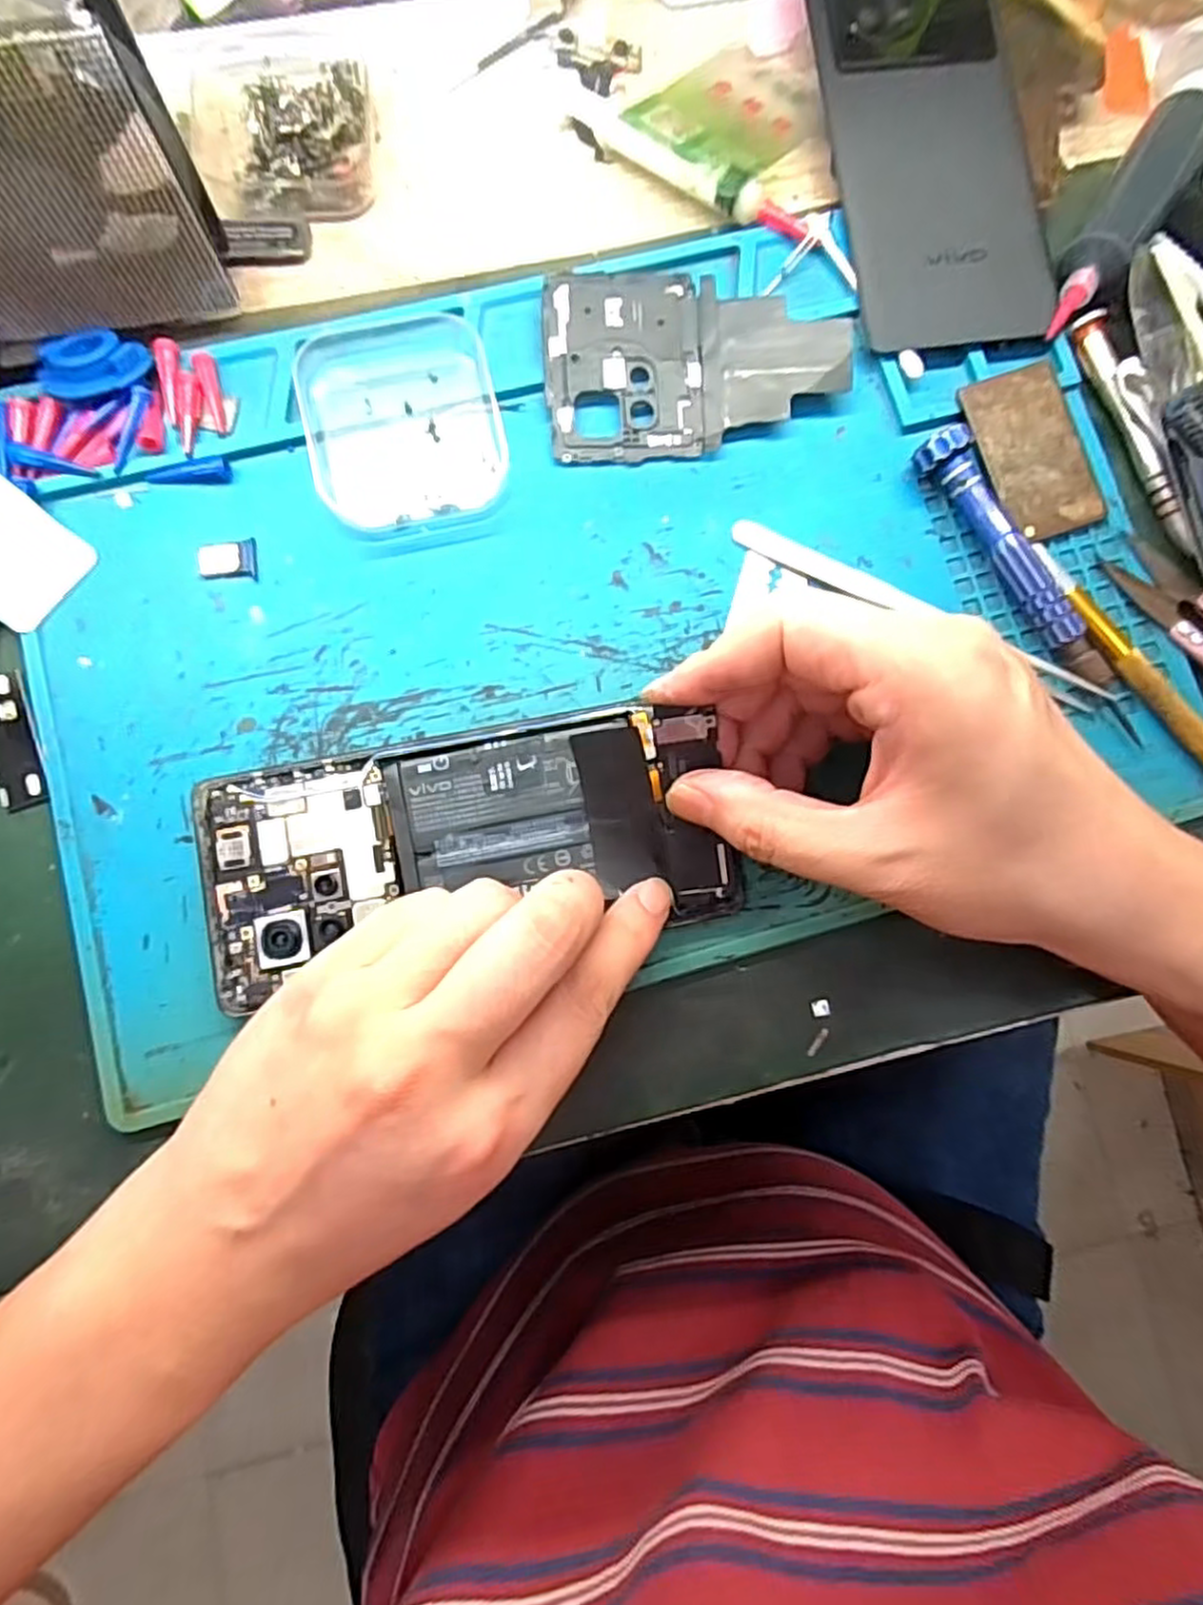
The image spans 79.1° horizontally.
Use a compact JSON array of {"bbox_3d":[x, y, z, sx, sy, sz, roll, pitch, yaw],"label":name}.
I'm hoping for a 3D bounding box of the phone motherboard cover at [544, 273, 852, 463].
[{"bbox_3d":[0.033,-0.156,0.255,0.103,0.005,0.064,-7,90,0],"label":"phone motherboard cover"}]

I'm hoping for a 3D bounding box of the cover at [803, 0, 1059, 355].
[{"bbox_3d":[0.121,-0.241,0.264,0.073,0.010,0.154,-10,85,-4],"label":"cover"}]

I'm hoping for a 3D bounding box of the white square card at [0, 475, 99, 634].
[{"bbox_3d":[-0.193,-0.081,0.237,0.040,0.004,0.037,39,78,-16],"label":"white square card"}]

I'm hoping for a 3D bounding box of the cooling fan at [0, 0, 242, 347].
[{"bbox_3d":[-0.160,-0.179,0.210,0.080,0.080,0.025,-14,85,-4],"label":"cooling fan"}]

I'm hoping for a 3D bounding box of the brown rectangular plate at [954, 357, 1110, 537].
[{"bbox_3d":[0.154,-0.125,0.259,0.037,0.005,0.060,-18,85,-4],"label":"brown rectangular plate"}]

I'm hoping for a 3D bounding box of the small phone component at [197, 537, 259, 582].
[{"bbox_3d":[-0.125,-0.081,0.244,0.019,0.004,0.014,-7,84,-3],"label":"small phone component"}]

